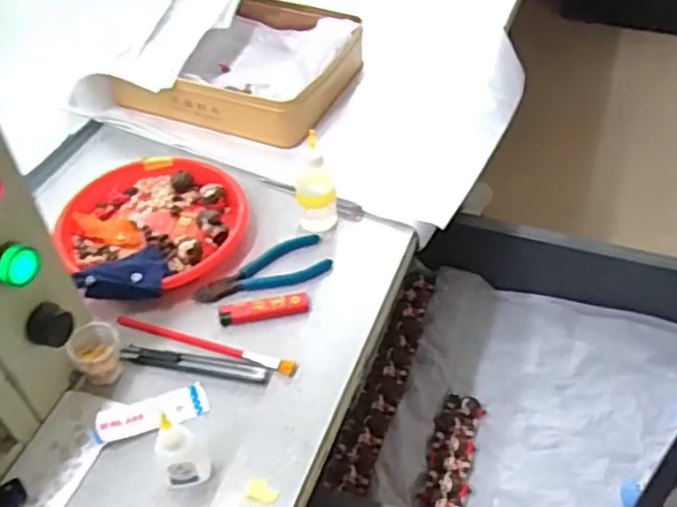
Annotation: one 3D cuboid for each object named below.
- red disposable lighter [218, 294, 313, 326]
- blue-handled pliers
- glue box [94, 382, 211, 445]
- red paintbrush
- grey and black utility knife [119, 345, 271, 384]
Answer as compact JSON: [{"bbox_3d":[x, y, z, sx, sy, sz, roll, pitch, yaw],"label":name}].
[{"bbox_3d":[-0.063,0.047,0.577,0.077,0.012,0.017,-14,48,-10],"label":"red disposable lighter"},{"bbox_3d":[-0.069,0.015,0.606,0.125,0.008,0.056,-23,50,-18],"label":"blue-handled pliers"},{"bbox_3d":[-0.144,0.122,0.511,0.083,0.009,0.031,-19,49,-14],"label":"glue box"},{"bbox_3d":[-0.109,0.074,0.555,0.154,0.013,0.014,12,49,13],"label":"red paintbrush"},{"bbox_3d":[-0.114,0.087,0.540,0.119,0.013,0.016,5,47,8],"label":"grey and black utility knife"}]

